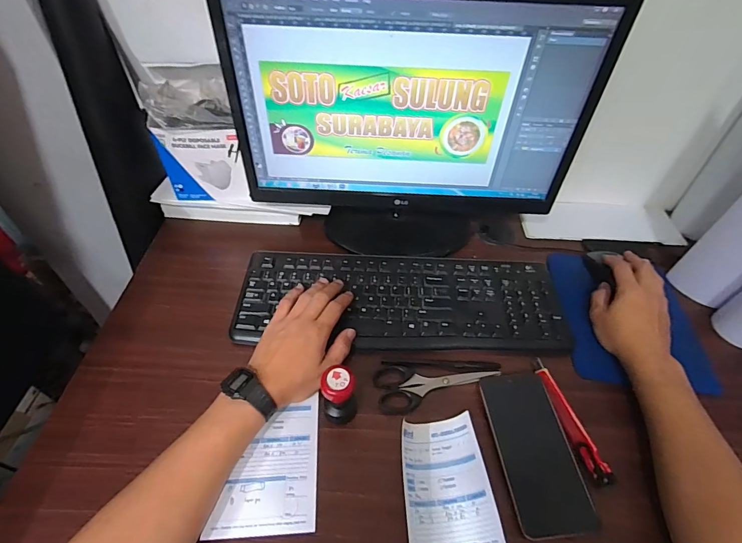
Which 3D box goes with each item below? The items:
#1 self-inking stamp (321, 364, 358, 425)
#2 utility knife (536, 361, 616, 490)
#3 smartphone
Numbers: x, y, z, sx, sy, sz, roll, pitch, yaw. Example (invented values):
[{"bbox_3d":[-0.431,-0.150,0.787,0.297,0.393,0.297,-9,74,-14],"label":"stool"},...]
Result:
[{"bbox_3d":[-0.033,0.133,0.408,0.035,0.076,0.034,-3,52,-4],"label":"self-inking stamp"},{"bbox_3d":[0.221,0.163,0.429,0.017,0.013,0.138,-10,53,-10],"label":"utility knife"},{"bbox_3d":[0.173,0.187,0.409,0.074,0.010,0.159,-3,52,-5],"label":"smartphone"}]

